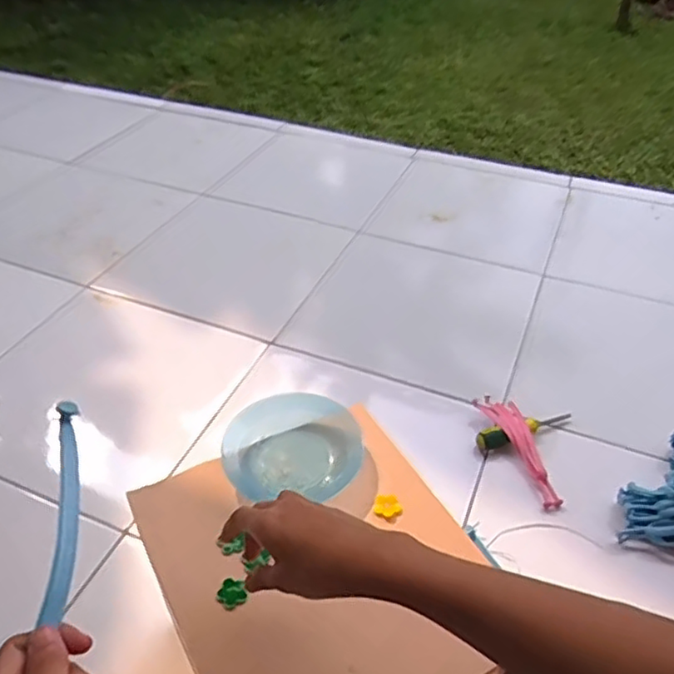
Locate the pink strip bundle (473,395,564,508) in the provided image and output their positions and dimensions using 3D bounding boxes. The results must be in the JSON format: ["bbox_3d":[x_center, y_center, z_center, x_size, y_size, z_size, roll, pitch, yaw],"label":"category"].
[{"bbox_3d":[0.266,0.153,0.906,0.054,0.027,0.199,-12,43,-13],"label":"pink strip bundle"}]

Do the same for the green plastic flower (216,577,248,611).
[{"bbox_3d":[-0.083,0.201,0.493,0.022,0.006,0.023,0,42,0],"label":"green plastic flower"}]

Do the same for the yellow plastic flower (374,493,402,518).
[{"bbox_3d":[0.045,0.149,0.559,0.024,0.007,0.020,-1,42,-1],"label":"yellow plastic flower"}]

